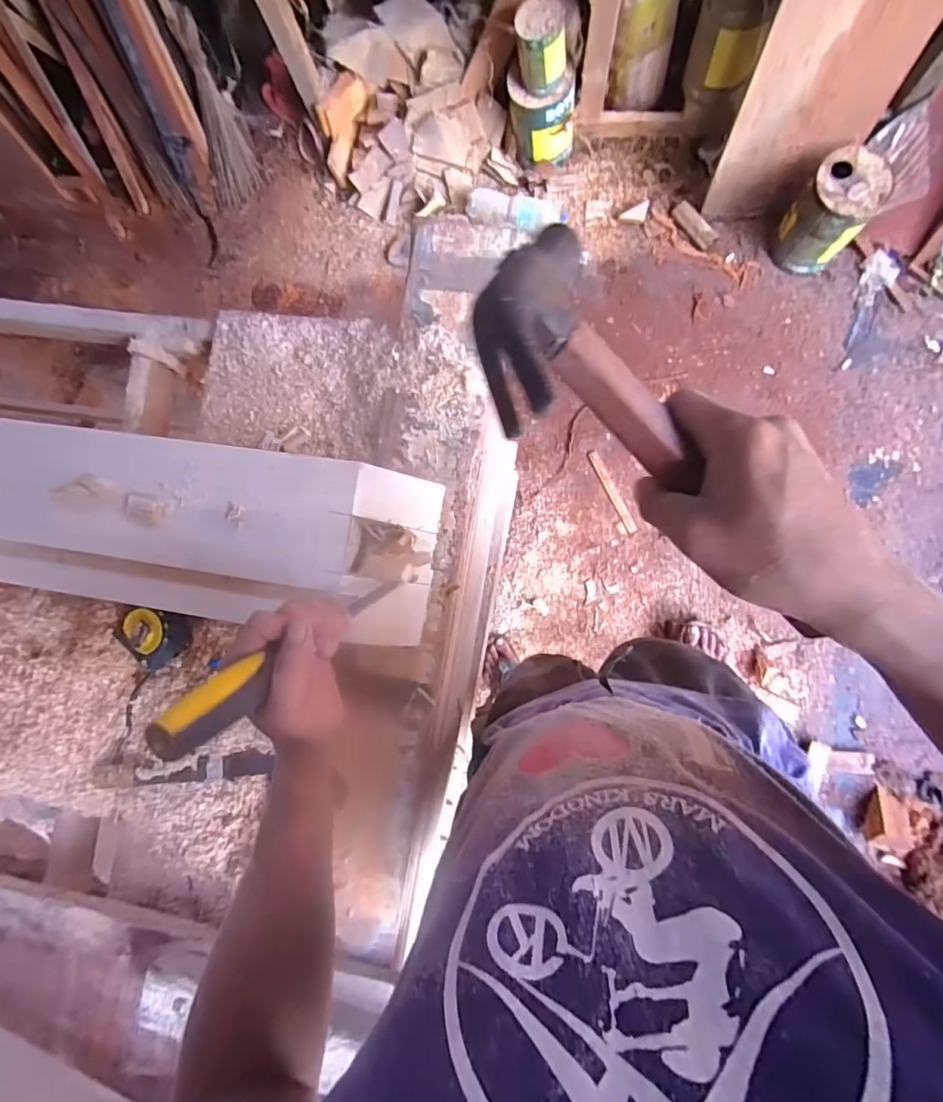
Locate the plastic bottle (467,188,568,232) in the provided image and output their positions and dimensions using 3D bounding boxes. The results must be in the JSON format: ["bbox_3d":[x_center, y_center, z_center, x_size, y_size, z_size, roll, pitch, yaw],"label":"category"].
[{"bbox_3d":[0.122,-0.946,1.347,0.276,0.071,0.075,17,87,8],"label":"plastic bottle"}]

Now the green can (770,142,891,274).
[{"bbox_3d":[0.874,-0.825,1.183,0.172,0.213,0.168,-1,85,7],"label":"green can"}]

